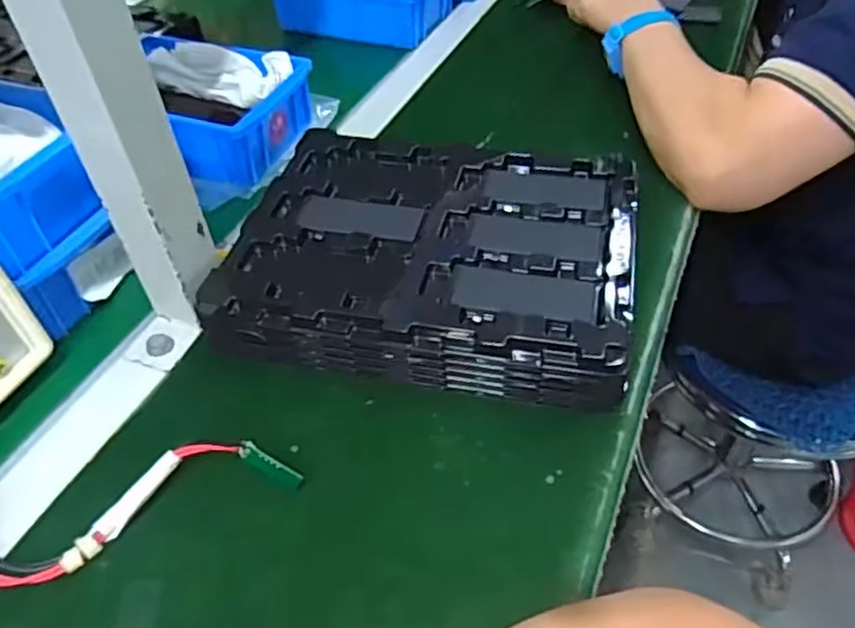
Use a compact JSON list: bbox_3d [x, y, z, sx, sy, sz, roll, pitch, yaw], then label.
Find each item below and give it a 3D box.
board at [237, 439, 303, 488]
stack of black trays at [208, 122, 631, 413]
[{"bbox_3d":[-0.089,0.086,0.383,0.040,0.008,0.008,31,52,1],"label":"board"},{"bbox_3d":[0.007,-0.043,0.493,0.276,0.048,0.225,8,48,11],"label":"stack of black trays"}]

